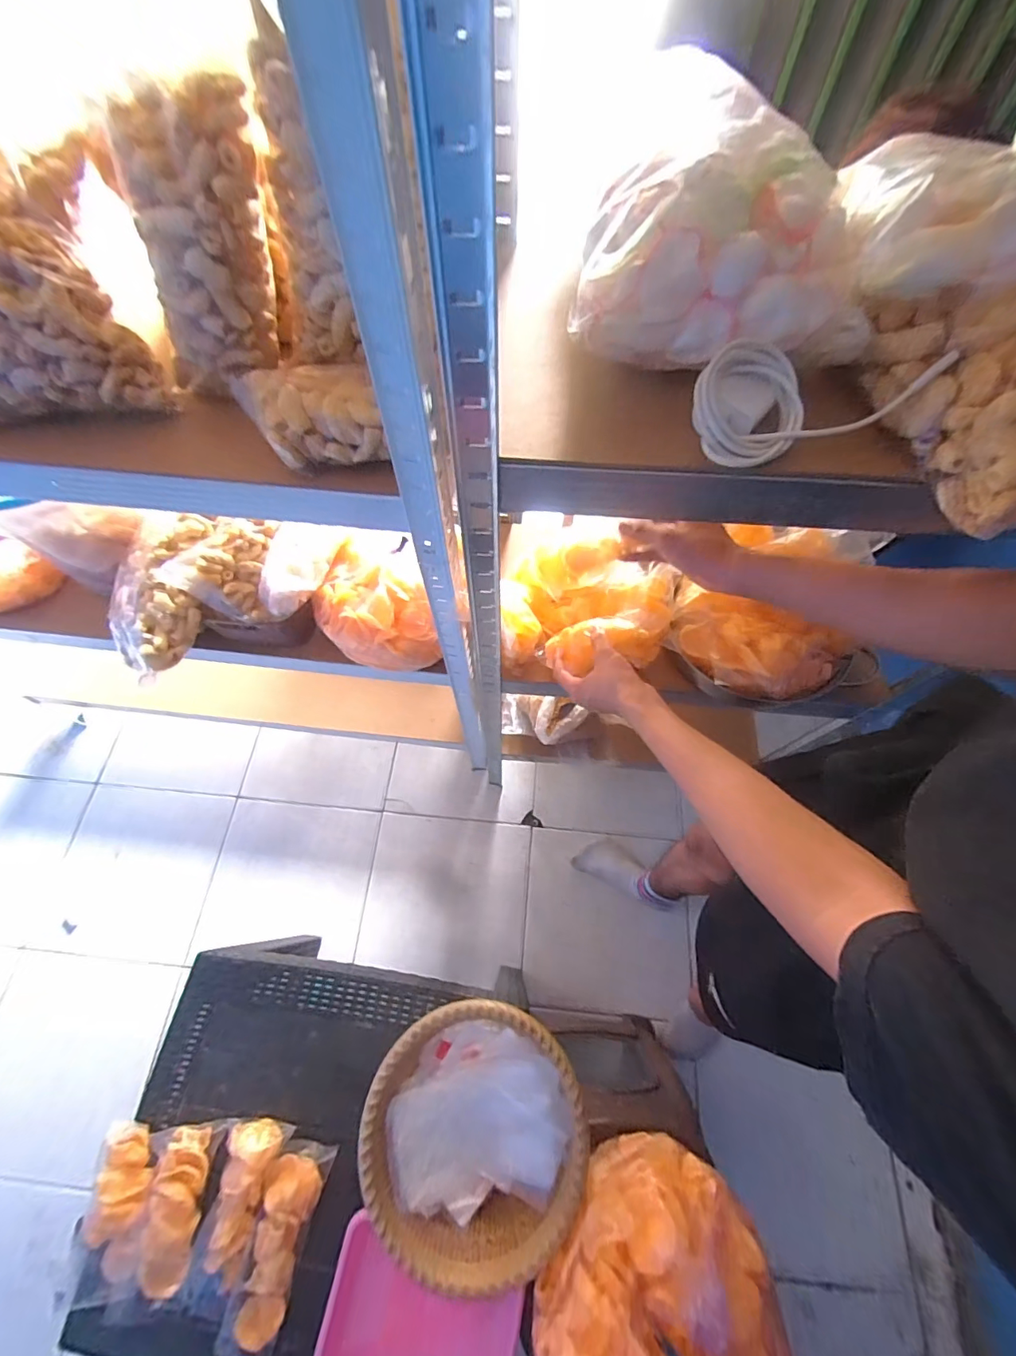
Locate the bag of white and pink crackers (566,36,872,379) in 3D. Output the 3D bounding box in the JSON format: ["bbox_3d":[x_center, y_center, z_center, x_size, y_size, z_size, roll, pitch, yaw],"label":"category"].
[{"bbox_3d":[0.151,-0.335,0.358,0.205,0.087,0.193,1,65,0],"label":"bag of white and pink crackers"}]

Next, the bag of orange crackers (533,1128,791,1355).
[{"bbox_3d":[0.162,0.703,0.505,0.291,0.174,0.254,-32,70,-14],"label":"bag of orange crackers"}]

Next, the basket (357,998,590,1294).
[{"bbox_3d":[-0.041,0.576,0.634,0.266,0.092,0.261,0,65,-1],"label":"basket"}]

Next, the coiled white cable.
[{"bbox_3d":[0.212,-0.203,0.346,0.166,0.042,0.076,-14,66,-7],"label":"coiled white cable"}]

